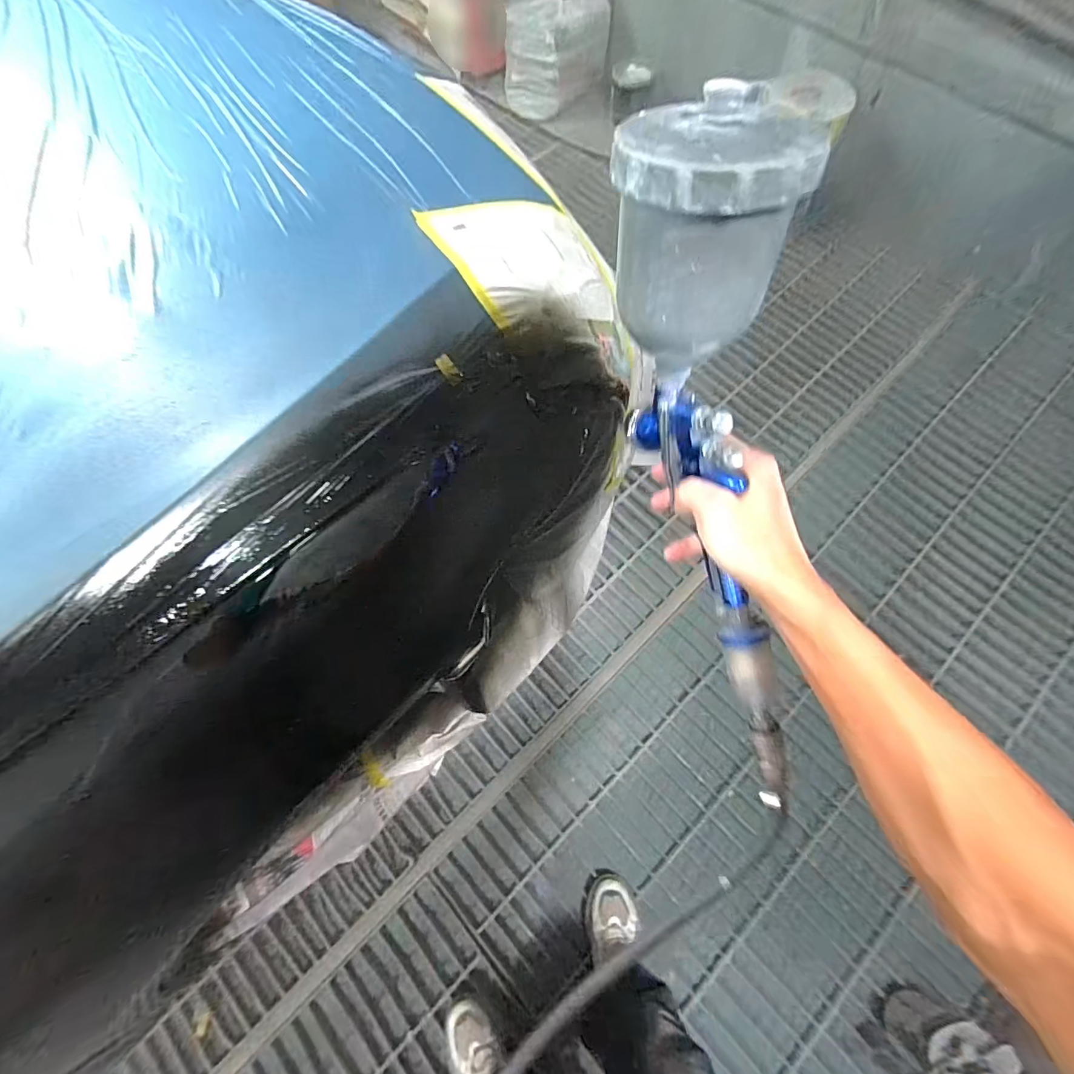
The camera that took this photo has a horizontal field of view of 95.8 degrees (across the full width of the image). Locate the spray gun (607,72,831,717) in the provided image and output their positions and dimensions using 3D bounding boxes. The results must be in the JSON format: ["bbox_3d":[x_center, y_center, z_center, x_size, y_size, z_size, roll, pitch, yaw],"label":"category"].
[{"bbox_3d":[0.131,-0.042,0.357,0.105,0.140,0.431,-18,120,-4],"label":"spray gun"}]

